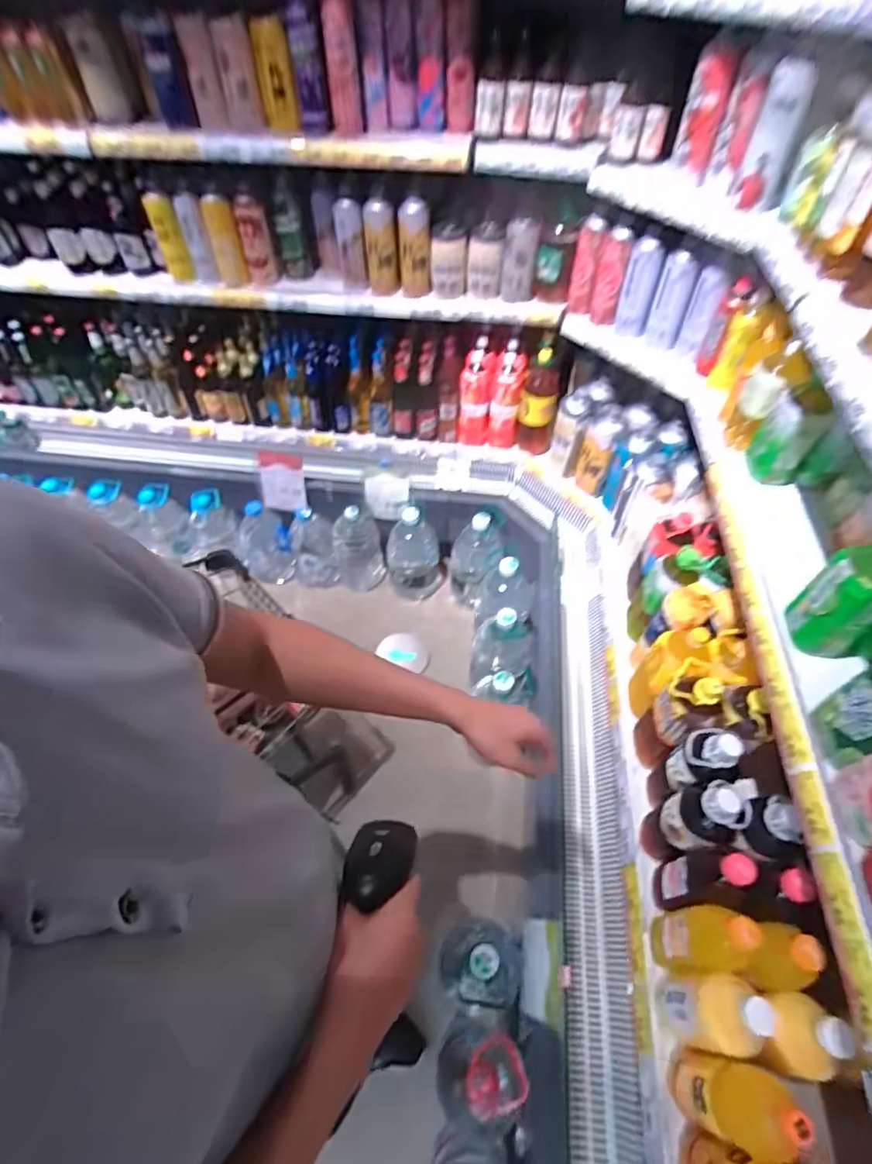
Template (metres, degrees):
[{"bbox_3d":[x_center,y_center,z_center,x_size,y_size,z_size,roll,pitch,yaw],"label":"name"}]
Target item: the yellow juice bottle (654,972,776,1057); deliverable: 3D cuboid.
[{"bbox_3d":[0.405,0.639,0.779,0.070,0.274,0.087,2,53,1],"label":"yellow juice bottle"}]

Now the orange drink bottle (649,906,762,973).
[{"bbox_3d":[0.422,0.576,0.844,0.075,0.268,0.090,-6,53,-5],"label":"orange drink bottle"}]

